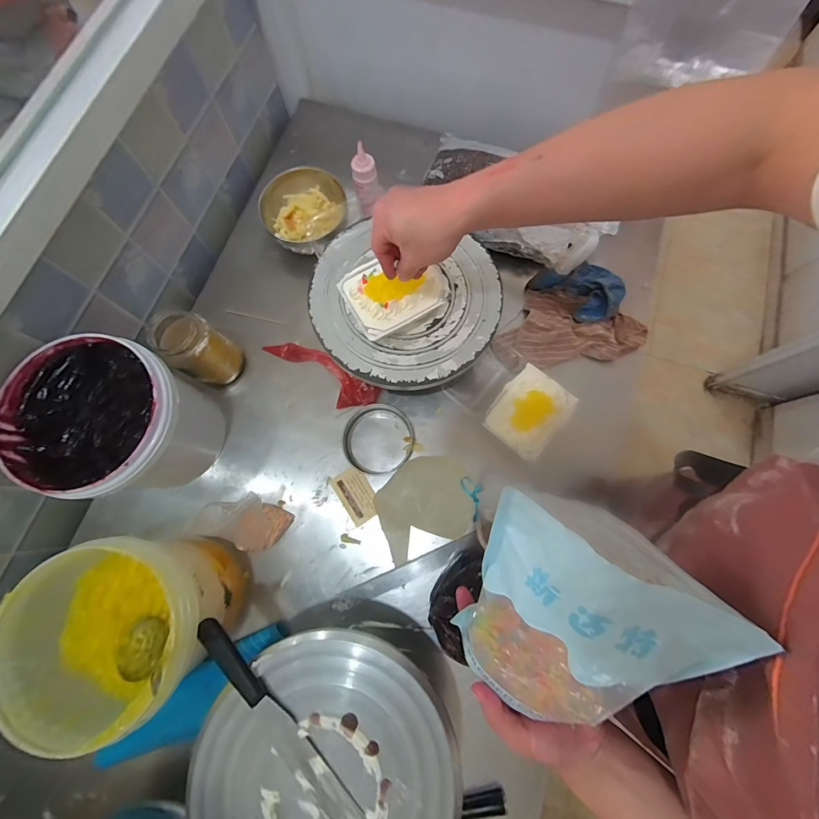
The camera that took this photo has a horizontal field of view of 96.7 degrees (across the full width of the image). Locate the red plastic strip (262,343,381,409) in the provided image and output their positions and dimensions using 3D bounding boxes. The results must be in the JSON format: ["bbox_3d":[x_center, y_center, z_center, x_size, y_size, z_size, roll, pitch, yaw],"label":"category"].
[{"bbox_3d":[-0.159,-0.067,0.644,0.220,0.030,0.062,32,79,8],"label":"red plastic strip"}]

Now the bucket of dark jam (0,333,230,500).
[{"bbox_3d":[-0.408,0.025,0.554,0.199,0.225,0.195,0,76,1],"label":"bucket of dark jam"}]

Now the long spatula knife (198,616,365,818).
[{"bbox_3d":[-0.138,0.370,0.408,0.033,0.022,0.316,-41,79,-9],"label":"long spatula knife"}]

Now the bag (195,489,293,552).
[{"bbox_3d":[-0.244,0.171,0.549,0.033,0.149,0.078,2,73,37],"label":"bag"}]

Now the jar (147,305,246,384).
[{"bbox_3d":[-0.338,-0.094,0.594,0.079,0.154,0.086,32,79,8],"label":"jar"}]

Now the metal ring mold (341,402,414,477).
[{"bbox_3d":[-0.050,0.050,0.602,0.108,0.049,0.120,42,80,10],"label":"metal ring mold"}]

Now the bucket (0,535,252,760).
[{"bbox_3d":[-0.343,0.268,0.471,0.185,0.198,0.187,0,76,1],"label":"bucket"}]

